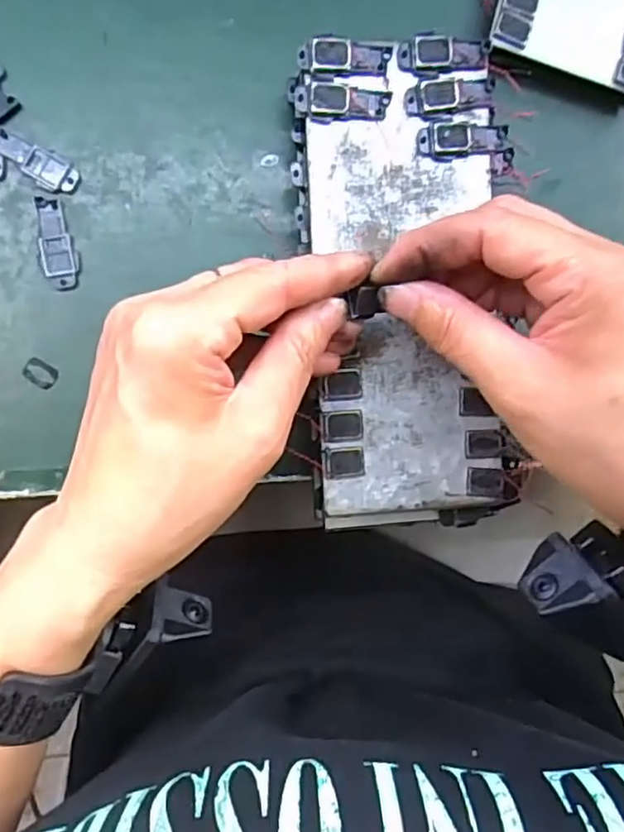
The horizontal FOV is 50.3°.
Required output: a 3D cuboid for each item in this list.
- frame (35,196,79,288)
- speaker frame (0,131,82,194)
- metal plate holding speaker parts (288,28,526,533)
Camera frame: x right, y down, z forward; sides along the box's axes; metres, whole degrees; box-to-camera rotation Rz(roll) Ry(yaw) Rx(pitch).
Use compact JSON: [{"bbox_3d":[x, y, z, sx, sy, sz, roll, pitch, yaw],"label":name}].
[{"bbox_3d":[-0.114,-0.077,0.294,0.015,0.004,0.041,-18,93,-6],"label":"frame"},{"bbox_3d":[-0.121,-0.111,0.292,0.038,0.004,0.014,28,88,-7],"label":"speaker frame"},{"bbox_3d":[0.041,-0.056,0.299,0.089,0.031,0.207,-4,92,-7],"label":"metal plate holding speaker parts"}]

